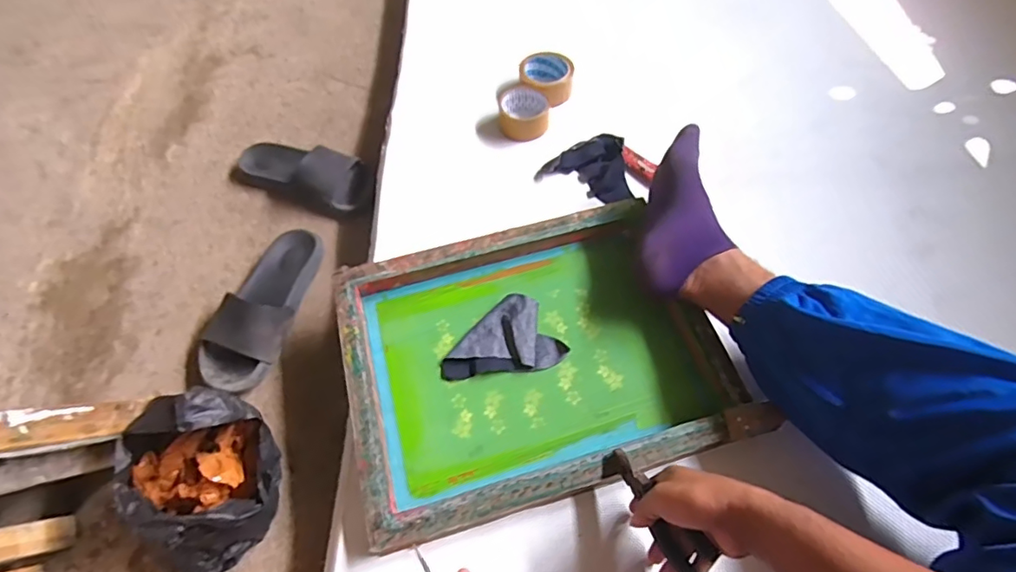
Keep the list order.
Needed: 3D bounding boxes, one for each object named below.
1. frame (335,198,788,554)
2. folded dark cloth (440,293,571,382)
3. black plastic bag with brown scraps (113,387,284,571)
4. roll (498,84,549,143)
[{"bbox_3d":[0.028,0.085,0.698,0.461,0.050,0.362,-15,62,-6],"label":"frame"},{"bbox_3d":[-0.011,0.084,0.701,0.149,0.025,0.103,-32,65,-15],"label":"folded dark cloth"},{"bbox_3d":[-0.350,0.224,0.613,0.156,0.180,0.158,-20,61,-8],"label":"black plastic bag with brown scraps"},{"bbox_3d":[0.027,-0.291,0.916,0.083,0.053,0.066,-1,62,1],"label":"roll"}]

